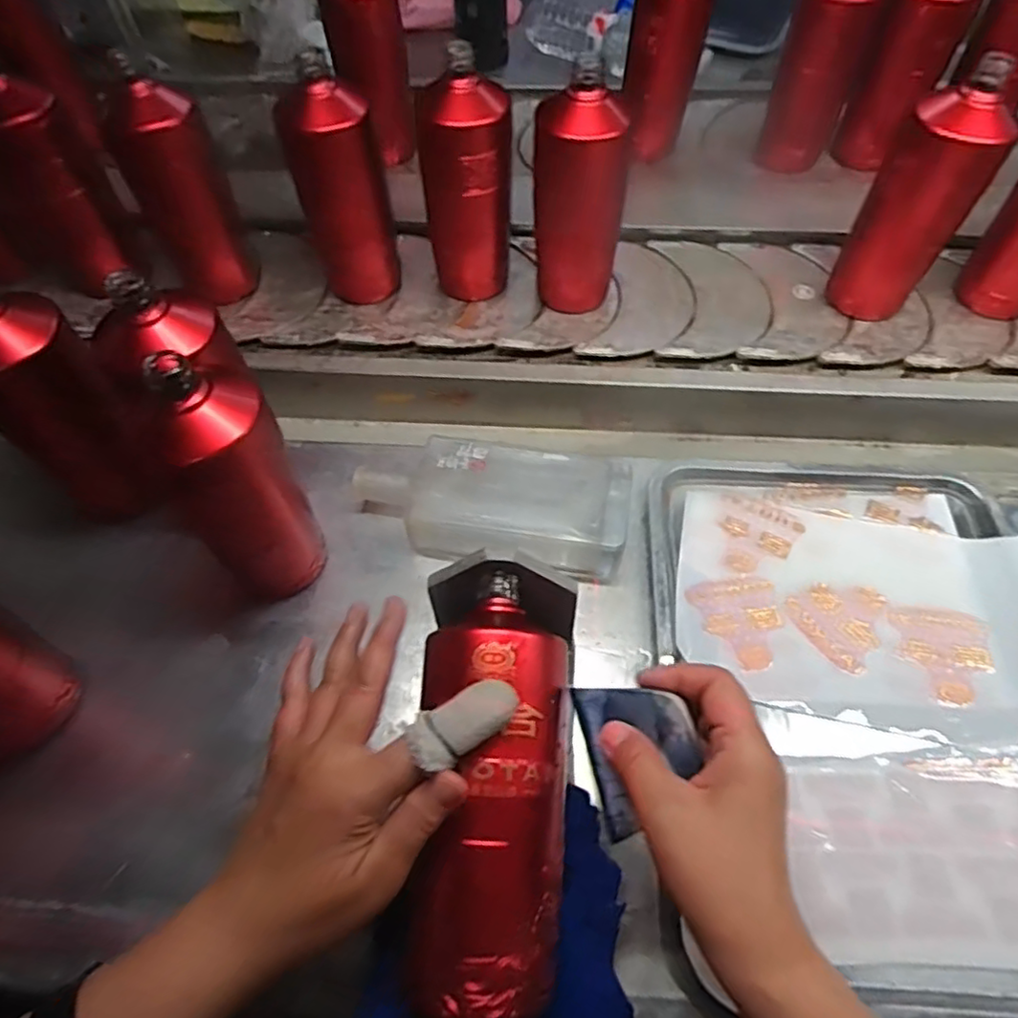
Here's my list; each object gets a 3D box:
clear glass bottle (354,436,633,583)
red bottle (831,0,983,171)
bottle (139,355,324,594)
[{"bbox_3d":[-0.017,-0.006,0.520,0.224,0.053,0.097,7,59,6],"label":"clear glass bottle"},{"bbox_3d":[0.421,-0.472,0.684,0.080,0.189,0.068,24,63,12],"label":"red bottle"},{"bbox_3d":[-0.181,-0.004,0.447,0.066,0.215,0.077,9,61,4],"label":"bottle"}]

